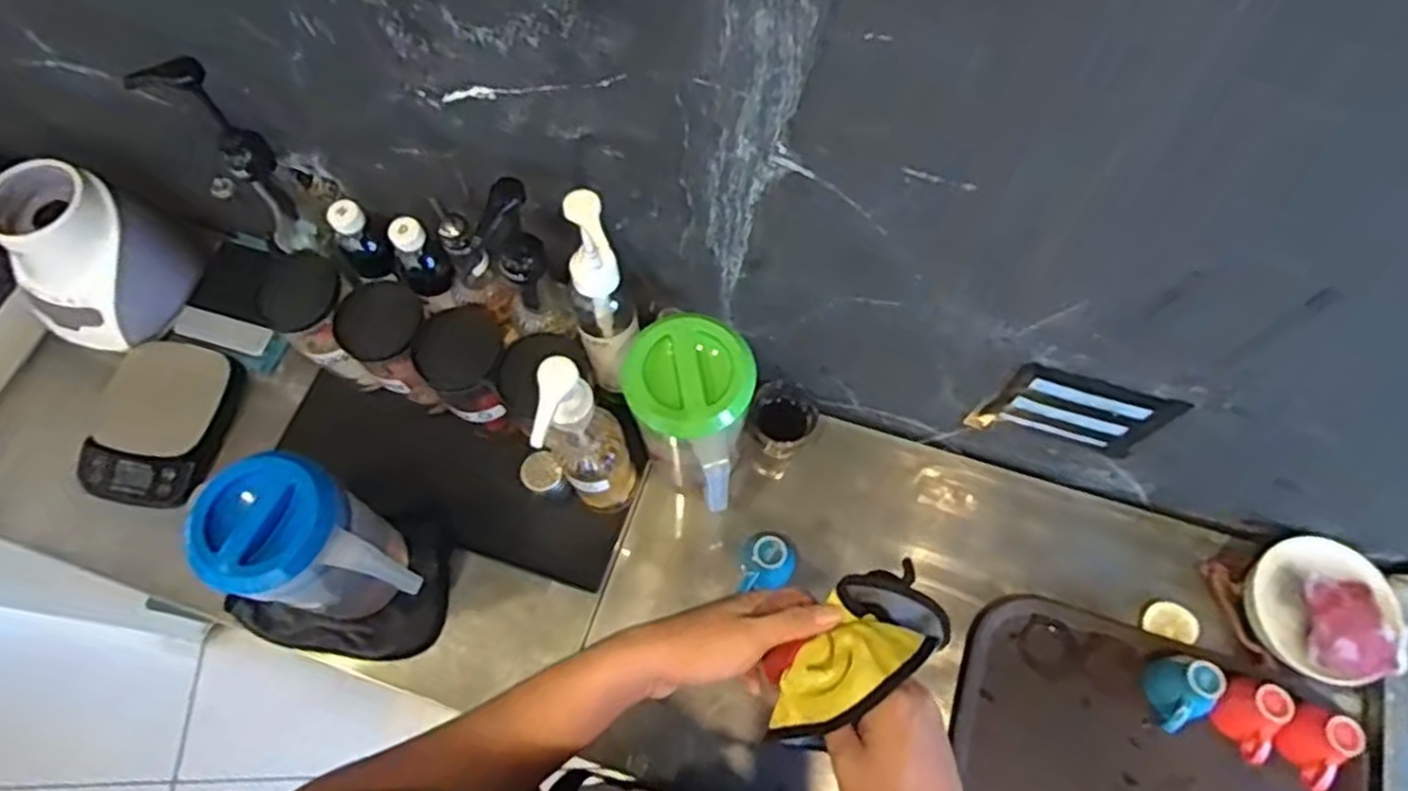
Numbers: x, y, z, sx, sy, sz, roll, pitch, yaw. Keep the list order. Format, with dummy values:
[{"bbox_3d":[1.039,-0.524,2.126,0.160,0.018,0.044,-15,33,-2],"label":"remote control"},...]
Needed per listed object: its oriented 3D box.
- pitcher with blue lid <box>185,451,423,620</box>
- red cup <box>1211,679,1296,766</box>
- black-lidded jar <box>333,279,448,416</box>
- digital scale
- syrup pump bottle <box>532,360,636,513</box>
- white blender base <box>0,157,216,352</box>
[{"bbox_3d":[-0.374,0.151,0.746,0.156,0.199,0.116,28,71,12],"label":"pitcher with blue lid"},{"bbox_3d":[0.551,0.328,0.766,0.061,0.049,0.074,14,69,6],"label":"red cup"},{"bbox_3d":[-0.341,-0.056,0.852,0.091,0.139,0.099,0,68,1],"label":"black-lidded jar"},{"bbox_3d":[-0.660,0.031,0.924,0.160,0.042,0.198,10,68,5],"label":"digital scale"},{"bbox_3d":[-0.122,0.035,0.743,0.072,0.322,0.089,-28,70,-10],"label":"syrup pump bottle"},{"bbox_3d":[-0.737,-0.168,0.909,0.153,0.150,0.174,18,69,8],"label":"white blender base"}]

